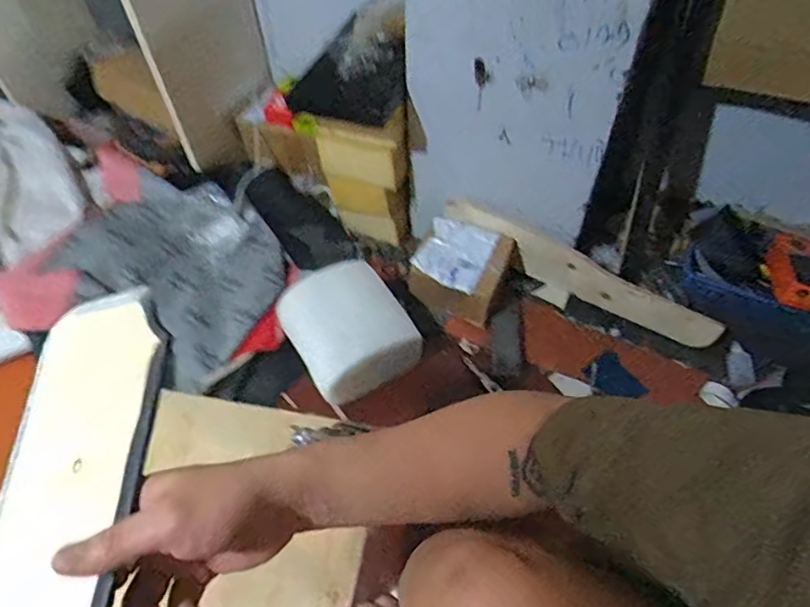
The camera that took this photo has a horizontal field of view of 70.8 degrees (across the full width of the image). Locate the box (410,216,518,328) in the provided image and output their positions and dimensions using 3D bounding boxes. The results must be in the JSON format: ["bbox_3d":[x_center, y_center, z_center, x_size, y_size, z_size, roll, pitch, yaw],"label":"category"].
[{"bbox_3d":[0.099,-0.064,1.032,0.166,0.103,0.150,19,55,15],"label":"box"}]

